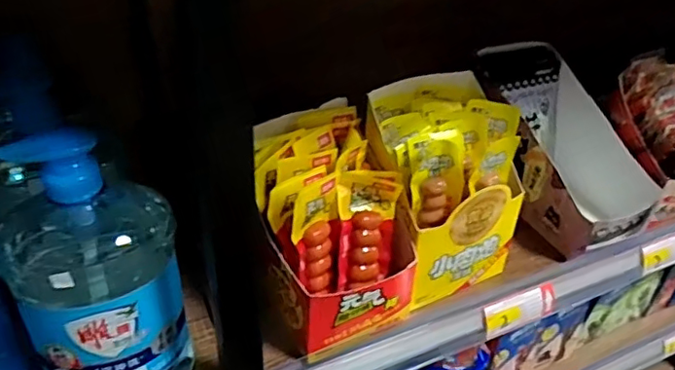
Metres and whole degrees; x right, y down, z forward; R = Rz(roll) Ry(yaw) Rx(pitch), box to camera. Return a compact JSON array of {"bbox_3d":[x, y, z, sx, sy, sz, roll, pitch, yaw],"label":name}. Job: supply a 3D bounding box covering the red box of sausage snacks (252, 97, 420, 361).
[{"bbox_3d":[-0.012,0.040,0.536,0.134,0.155,0.158,-20,43,-28],"label":"red box of sausage snacks"}]

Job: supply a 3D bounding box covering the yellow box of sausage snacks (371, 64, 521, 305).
[{"bbox_3d":[0.103,0.002,0.592,0.137,0.175,0.139,-16,42,-25],"label":"yellow box of sausage snacks"}]

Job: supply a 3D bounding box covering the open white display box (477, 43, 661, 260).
[{"bbox_3d":[0.276,-0.043,0.713,0.135,0.165,0.243,-13,40,-22],"label":"open white display box"}]

